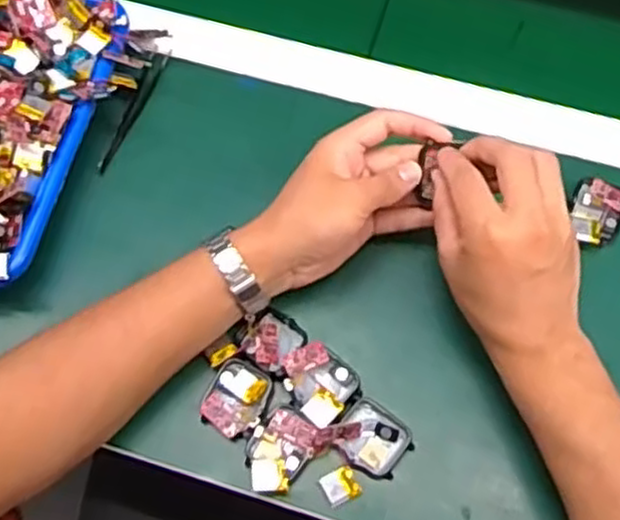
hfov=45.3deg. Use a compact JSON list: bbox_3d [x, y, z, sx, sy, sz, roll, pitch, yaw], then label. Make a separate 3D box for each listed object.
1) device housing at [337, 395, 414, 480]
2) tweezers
[{"bbox_3d":[0.041,0.115,0.478,0.045,0.009,0.040,32,72,13],"label":"device housing"},{"bbox_3d":[-0.138,-0.117,0.578,0.010,0.017,0.115,20,70,10],"label":"tweezers"}]

